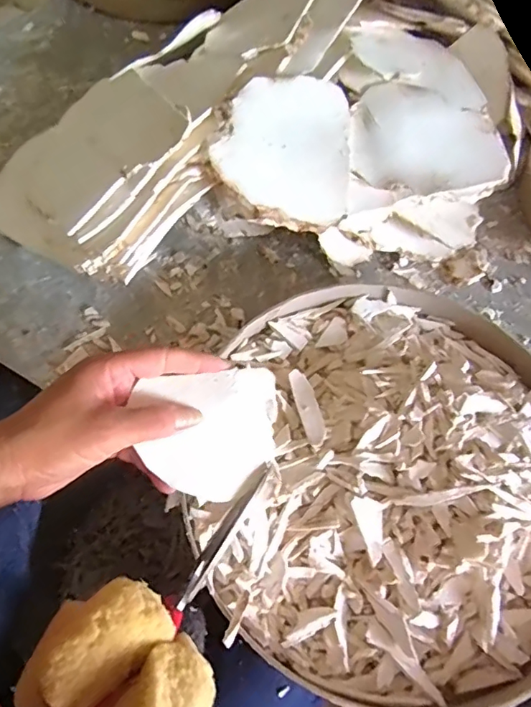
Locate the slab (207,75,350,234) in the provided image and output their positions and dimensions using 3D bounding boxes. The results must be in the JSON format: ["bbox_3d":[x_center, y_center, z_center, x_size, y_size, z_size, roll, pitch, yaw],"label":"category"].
[{"bbox_3d":[0.015,-0.178,0.428,0.114,0.009,0.140,4,80,-5],"label":"slab"}]

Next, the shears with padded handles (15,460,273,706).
[{"bbox_3d":[-0.038,0.133,0.244,0.156,0.062,0.078,-36,71,-18],"label":"shears with padded handles"}]

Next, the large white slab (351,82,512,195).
[{"bbox_3d":[0.150,-0.197,0.450,0.147,0.029,0.105,-1,64,-4],"label":"large white slab"}]

